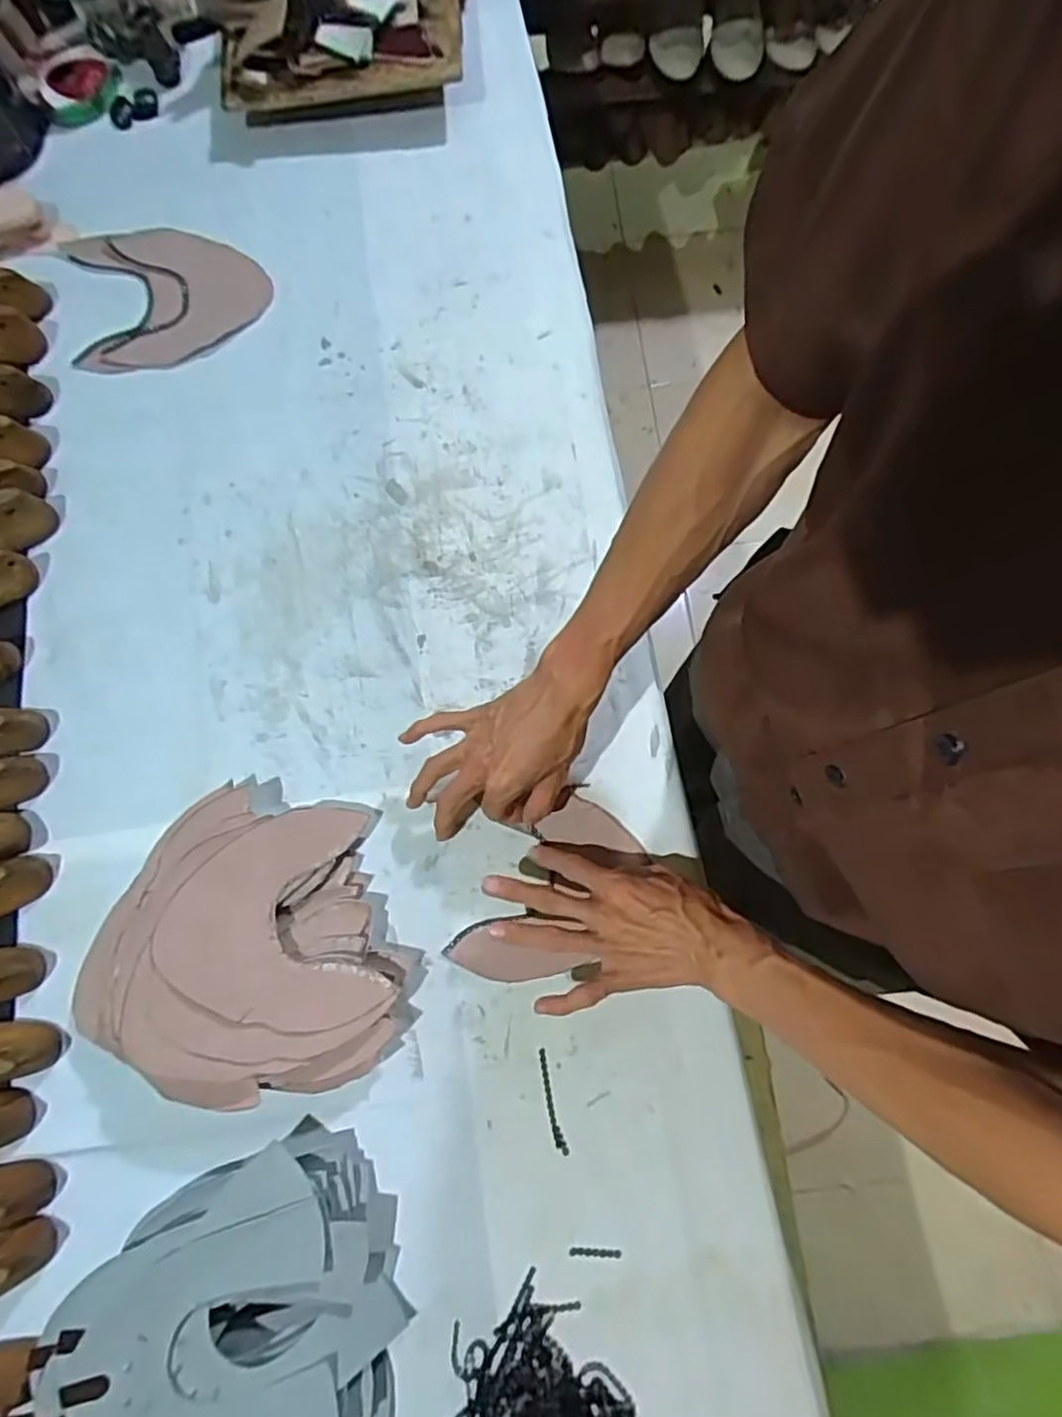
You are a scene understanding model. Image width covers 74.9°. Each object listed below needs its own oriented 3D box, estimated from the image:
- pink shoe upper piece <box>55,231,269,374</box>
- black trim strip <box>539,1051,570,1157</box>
[{"bbox_3d":[-0.380,-0.439,0.730,0.200,0.010,0.171,-14,79,-2],"label":"pink shoe upper piece"},{"bbox_3d":[0.016,0.311,0.548,0.010,0.004,0.077,-15,77,-2],"label":"black trim strip"}]

